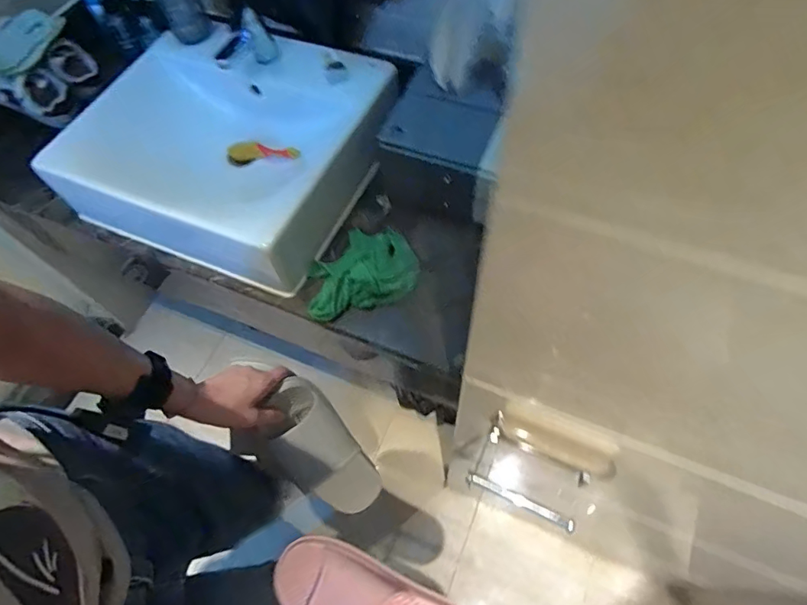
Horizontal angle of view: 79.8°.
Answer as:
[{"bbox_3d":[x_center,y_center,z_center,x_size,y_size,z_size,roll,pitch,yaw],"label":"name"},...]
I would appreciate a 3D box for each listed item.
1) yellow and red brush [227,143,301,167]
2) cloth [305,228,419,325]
[{"bbox_3d":[-0.246,-0.264,0.851,0.145,0.032,0.036,6,61,23],"label":"yellow and red brush"},{"bbox_3d":[-0.068,-0.054,0.769,0.175,0.028,0.134,-15,62,-4],"label":"cloth"}]

